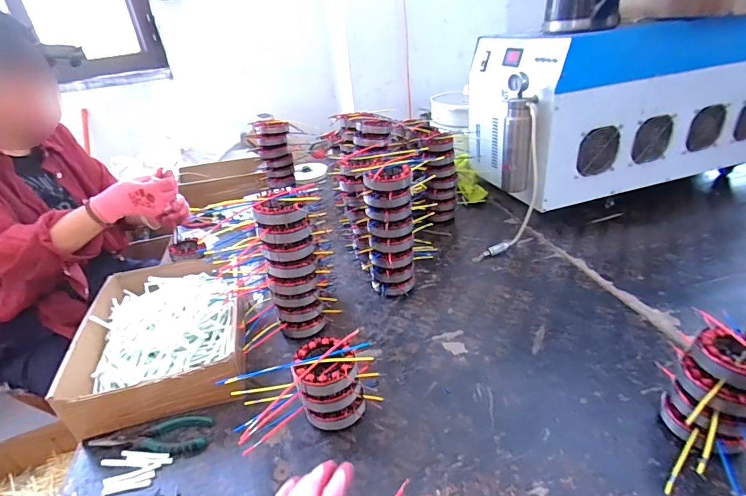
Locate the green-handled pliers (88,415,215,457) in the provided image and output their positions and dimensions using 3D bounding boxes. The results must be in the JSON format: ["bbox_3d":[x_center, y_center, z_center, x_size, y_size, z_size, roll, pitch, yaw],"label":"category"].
[{"bbox_3d":[-0.310,0.262,0.561,0.159,0.018,0.058,-5,29,1],"label":"green-handled pliers"}]

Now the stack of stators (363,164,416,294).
[{"bbox_3d":[0.035,-0.029,0.777,0.089,0.246,0.086,-5,29,1],"label":"stack of stators"}]

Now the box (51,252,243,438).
[{"bbox_3d":[-0.356,0.140,0.709,0.242,0.093,0.353,-13,30,-13],"label":"box"}]

